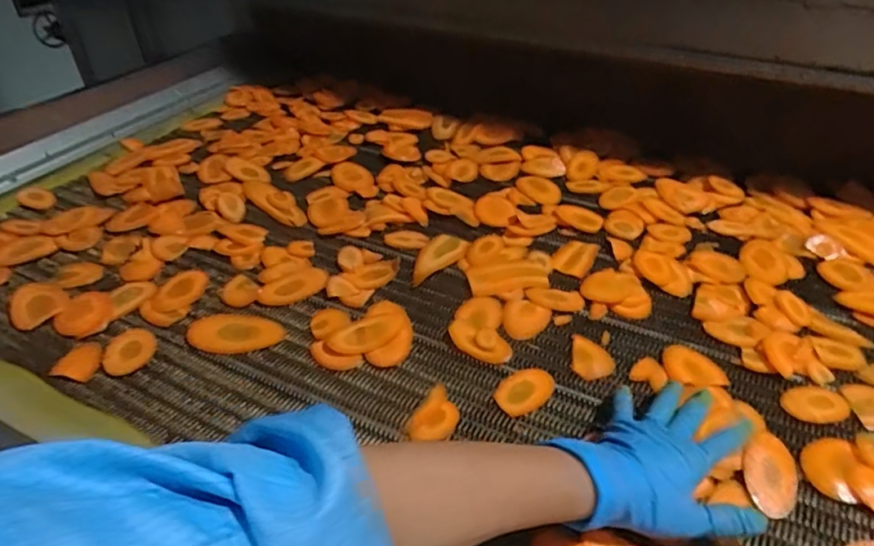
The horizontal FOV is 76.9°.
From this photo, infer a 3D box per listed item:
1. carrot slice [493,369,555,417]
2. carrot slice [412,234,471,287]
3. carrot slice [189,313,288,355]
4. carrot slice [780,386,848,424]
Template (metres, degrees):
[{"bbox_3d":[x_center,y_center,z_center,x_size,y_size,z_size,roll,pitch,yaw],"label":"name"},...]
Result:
[{"bbox_3d":[0.087,0.115,0.538,0.061,0.008,0.040,-21,45,-22],"label":"carrot slice"},{"bbox_3d":[-0.002,-0.022,0.701,0.047,0.007,0.095,32,50,32],"label":"carrot slice"},{"bbox_3d":[-0.218,0.064,0.602,0.100,0.007,0.056,3,41,4],"label":"carrot slice"},{"bbox_3d":[0.358,0.124,0.522,0.060,0.004,0.041,-4,41,-4],"label":"carrot slice"}]

